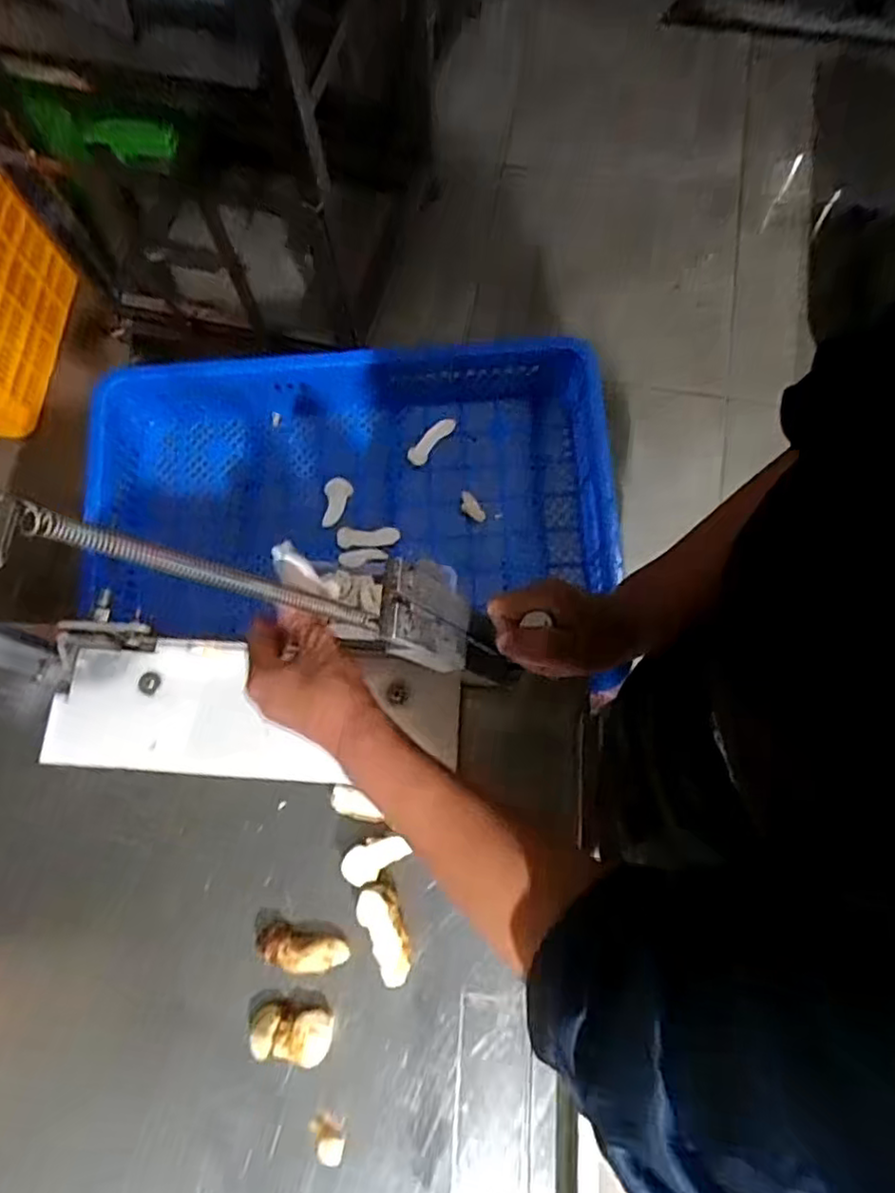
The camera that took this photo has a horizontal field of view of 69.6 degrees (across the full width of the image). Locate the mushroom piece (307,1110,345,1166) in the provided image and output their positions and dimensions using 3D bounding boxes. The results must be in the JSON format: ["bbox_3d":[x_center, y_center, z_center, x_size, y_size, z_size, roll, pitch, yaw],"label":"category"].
[{"bbox_3d":[-0.081,0.366,0.433,0.024,0.004,0.029,-4,73,0],"label":"mushroom piece"}]

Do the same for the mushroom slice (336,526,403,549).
[{"bbox_3d":[-0.097,-0.073,0.792,0.075,0.004,0.024,-1,92,-3],"label":"mushroom slice"}]

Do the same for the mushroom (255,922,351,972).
[{"bbox_3d":[-0.104,0.252,0.459,0.064,0.017,0.025,13,74,5],"label":"mushroom"}]

